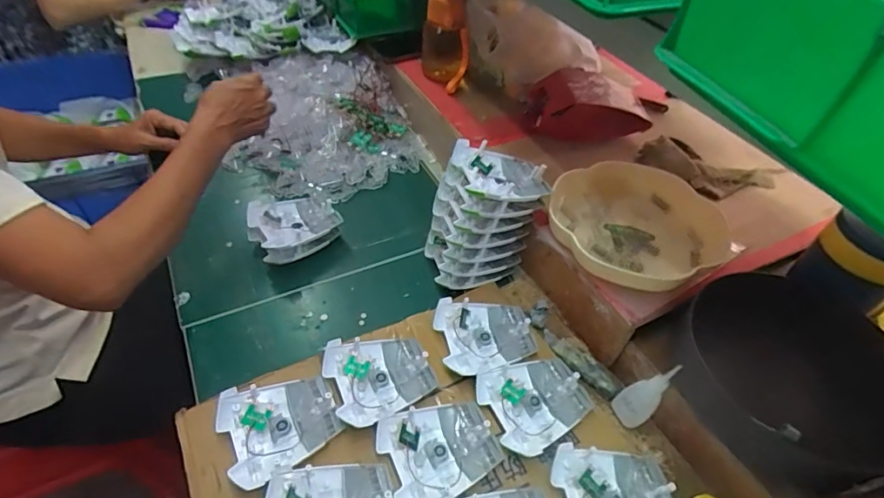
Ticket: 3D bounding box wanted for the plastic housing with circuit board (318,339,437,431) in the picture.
[{"bbox_3d":[-0.066,0.135,0.521,0.107,0.019,0.095,-15,50,-18],"label":"plastic housing with circuit board"}]

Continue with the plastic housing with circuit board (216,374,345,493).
[{"bbox_3d":[-0.159,0.172,0.482,0.107,0.020,0.094,-18,51,-20],"label":"plastic housing with circuit board"}]

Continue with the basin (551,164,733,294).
[{"bbox_3d":[0.232,-0.028,0.592,0.190,0.046,0.190,2,47,-2],"label":"basin"}]

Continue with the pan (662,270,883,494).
[{"bbox_3d":[0.350,0.127,0.504,0.220,0.071,0.211,2,47,-2],"label":"pan"}]

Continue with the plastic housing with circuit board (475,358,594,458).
[{"bbox_3d":[0.100,0.162,0.518,0.109,0.017,0.092,-14,50,-16],"label":"plastic housing with circuit board"}]

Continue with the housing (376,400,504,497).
[{"bbox_3d":[-0.001,0.195,0.475,0.108,0.013,0.093,-17,51,-19],"label":"housing"}]

